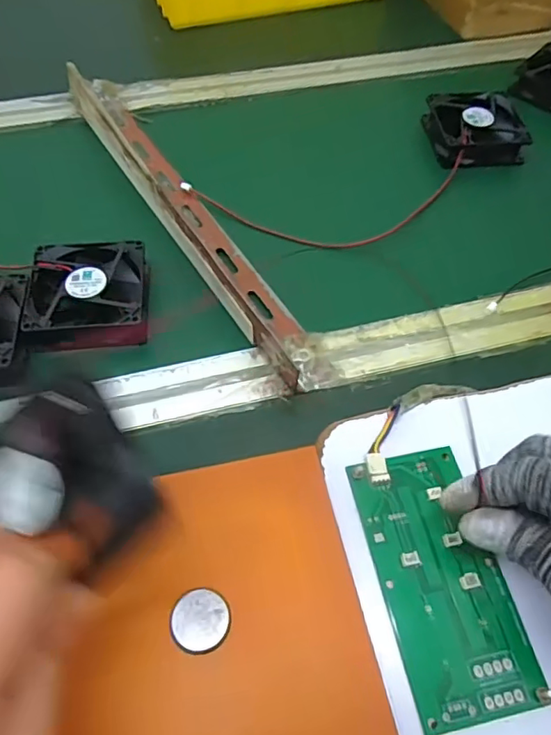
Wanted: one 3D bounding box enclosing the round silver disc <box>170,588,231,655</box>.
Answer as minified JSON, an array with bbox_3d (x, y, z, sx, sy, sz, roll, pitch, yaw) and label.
[{"bbox_3d":[-0.037,0.125,0.275,0.028,0.006,0.028,0,57,1],"label":"round silver disc"}]

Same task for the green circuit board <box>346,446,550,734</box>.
[{"bbox_3d":[0.087,0.107,0.291,0.063,0.010,0.133,-11,57,-6],"label":"green circuit board"}]

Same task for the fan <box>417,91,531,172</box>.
[{"bbox_3d":[0.186,-0.226,0.522,0.082,0.027,0.088,-8,57,-4],"label":"fan"}]

